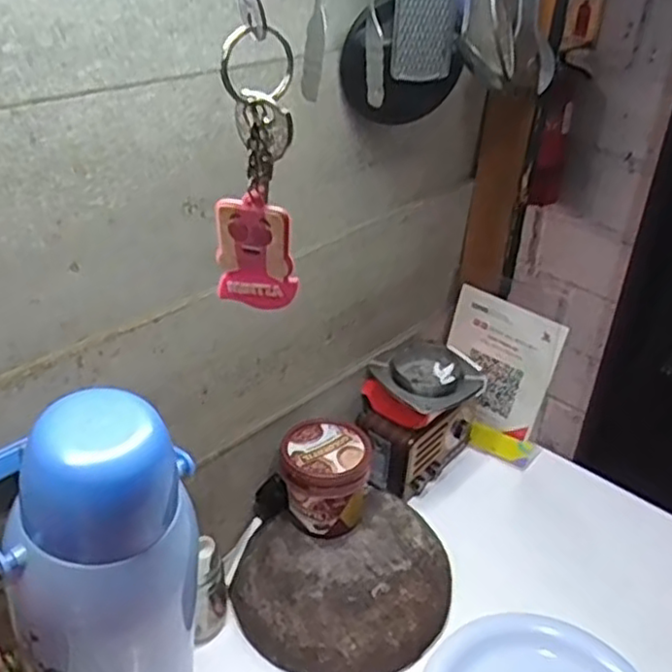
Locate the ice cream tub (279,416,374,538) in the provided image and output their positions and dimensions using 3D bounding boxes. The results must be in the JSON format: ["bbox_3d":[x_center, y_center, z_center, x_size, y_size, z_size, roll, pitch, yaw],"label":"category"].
[{"bbox_3d":[-0.013,0.152,0.758,0.093,0.093,0.086,5,33,-3],"label":"ice cream tub"}]

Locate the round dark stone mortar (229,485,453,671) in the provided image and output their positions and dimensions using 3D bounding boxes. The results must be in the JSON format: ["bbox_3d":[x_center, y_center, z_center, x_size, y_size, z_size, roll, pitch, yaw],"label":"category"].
[{"bbox_3d":[0.011,0.257,0.750,0.202,0.072,0.191,2,32,-2],"label":"round dark stone mortar"}]

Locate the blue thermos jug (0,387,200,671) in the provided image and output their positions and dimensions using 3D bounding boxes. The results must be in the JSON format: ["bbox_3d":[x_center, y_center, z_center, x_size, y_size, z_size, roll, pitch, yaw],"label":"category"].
[{"bbox_3d":[-0.174,0.194,0.528,0.151,0.388,0.115,-11,35,-22],"label":"blue thermos jug"}]

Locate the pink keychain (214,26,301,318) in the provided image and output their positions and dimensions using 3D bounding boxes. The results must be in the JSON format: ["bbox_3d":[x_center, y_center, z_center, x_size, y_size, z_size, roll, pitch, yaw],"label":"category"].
[{"bbox_3d":[-0.026,-0.053,0.244,0.029,0.097,0.007,14,32,16],"label":"pink keychain"}]

